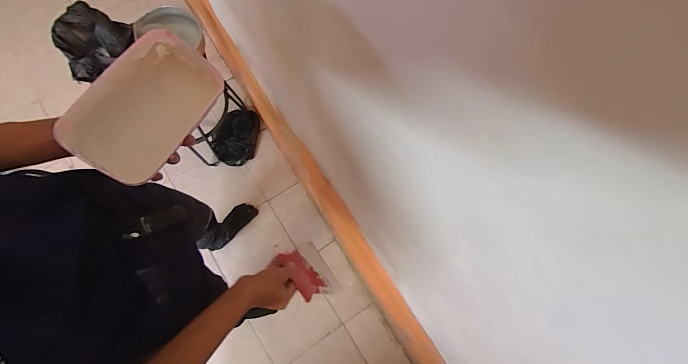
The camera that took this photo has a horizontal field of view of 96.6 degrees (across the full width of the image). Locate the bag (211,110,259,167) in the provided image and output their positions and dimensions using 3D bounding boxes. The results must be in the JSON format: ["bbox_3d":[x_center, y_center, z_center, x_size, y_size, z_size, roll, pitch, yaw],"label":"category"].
[{"bbox_3d":[-0.489,-0.207,1.388,0.187,0.068,0.264,11,75,-3],"label":"bag"}]

